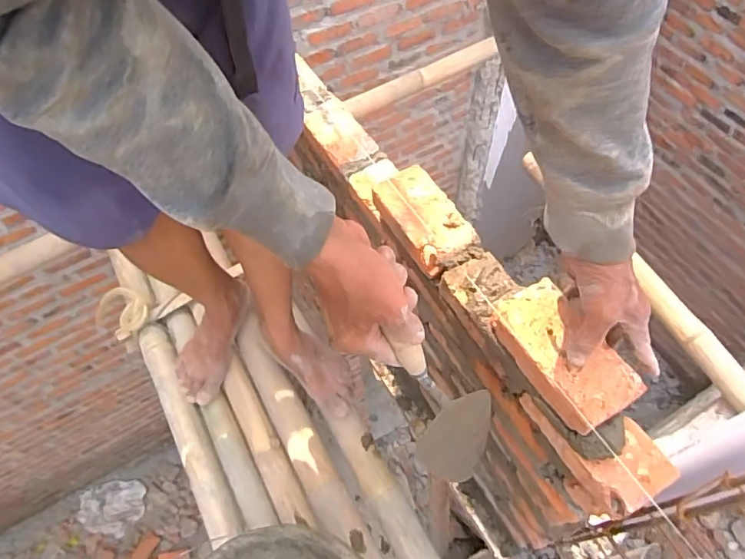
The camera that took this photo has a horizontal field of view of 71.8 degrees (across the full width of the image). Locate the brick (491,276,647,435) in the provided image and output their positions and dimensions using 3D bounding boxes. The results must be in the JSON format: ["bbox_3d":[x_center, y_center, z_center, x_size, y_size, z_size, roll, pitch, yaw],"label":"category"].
[{"bbox_3d":[0.202,0.077,0.550,0.080,0.034,0.157,-26,61,-14],"label":"brick"}]

